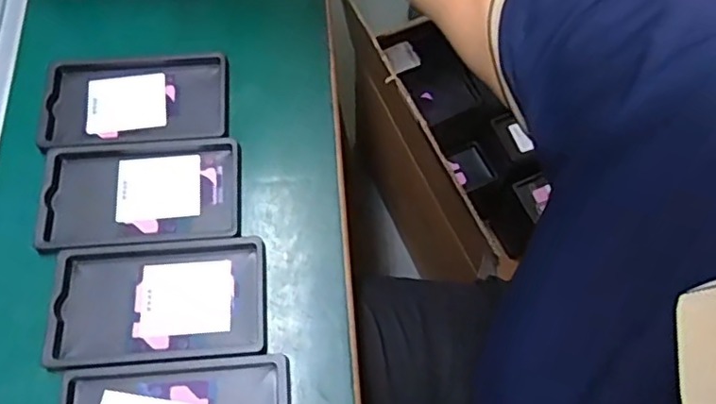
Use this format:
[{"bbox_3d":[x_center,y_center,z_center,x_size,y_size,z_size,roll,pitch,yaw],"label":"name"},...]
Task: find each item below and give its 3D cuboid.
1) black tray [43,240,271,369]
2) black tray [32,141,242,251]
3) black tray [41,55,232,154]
[{"bbox_3d":[-0.152,0.075,0.450,0.155,0.014,0.092,-4,65,-1],"label":"black tray"},{"bbox_3d":[-0.180,-0.011,0.488,0.158,0.013,0.098,-5,65,-2],"label":"black tray"},{"bbox_3d":[-0.200,-0.096,0.527,0.155,0.014,0.092,-4,65,-2],"label":"black tray"}]

